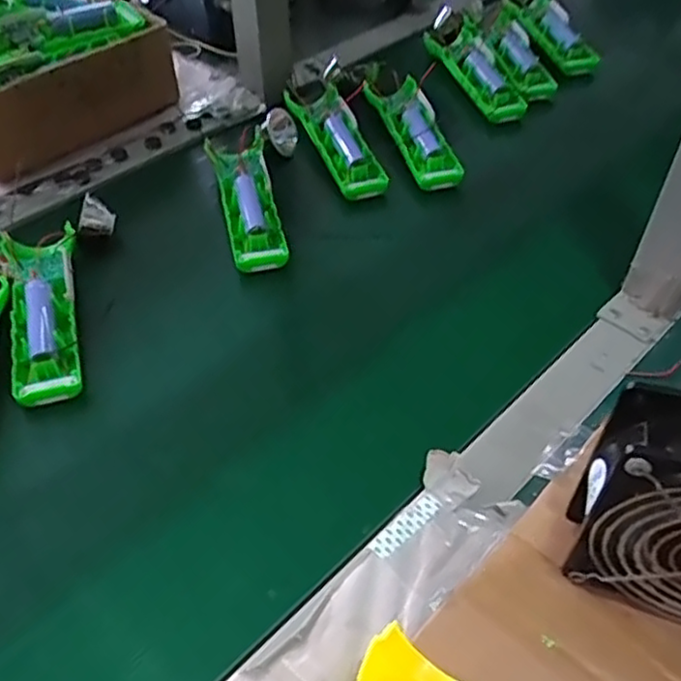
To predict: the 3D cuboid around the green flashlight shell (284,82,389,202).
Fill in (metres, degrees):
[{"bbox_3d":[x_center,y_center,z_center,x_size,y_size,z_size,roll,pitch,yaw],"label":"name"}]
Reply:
[{"bbox_3d":[-0.005,-0.196,0.684,0.051,0.037,0.172,-13,50,-15],"label":"green flashlight shell"}]

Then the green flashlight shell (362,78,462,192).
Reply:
[{"bbox_3d":[0.073,-0.208,0.701,0.051,0.036,0.172,-10,49,-12],"label":"green flashlight shell"}]

